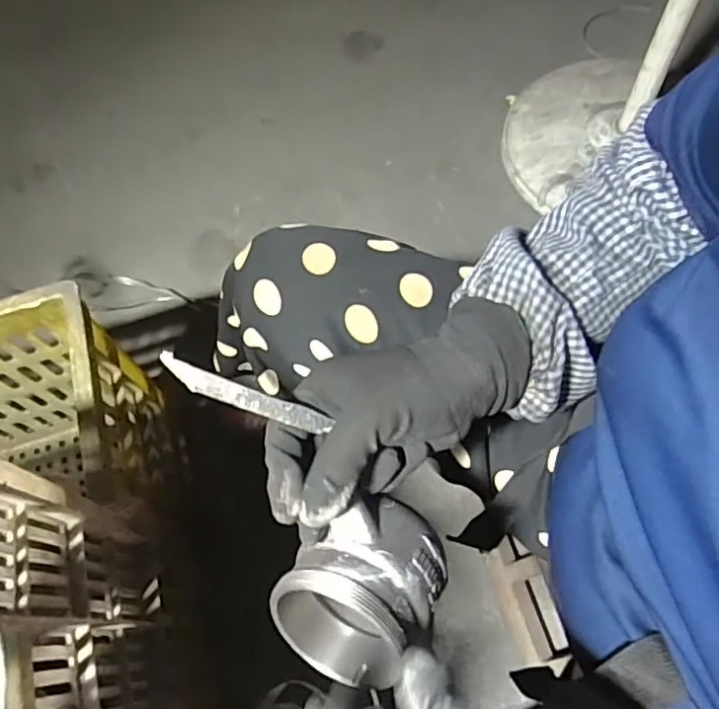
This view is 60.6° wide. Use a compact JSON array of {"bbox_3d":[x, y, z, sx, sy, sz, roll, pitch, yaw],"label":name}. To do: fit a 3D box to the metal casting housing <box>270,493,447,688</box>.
[{"bbox_3d":[0.002,0.128,0.347,0.082,0.072,0.081,17,54,-25],"label":"metal casting housing"}]

